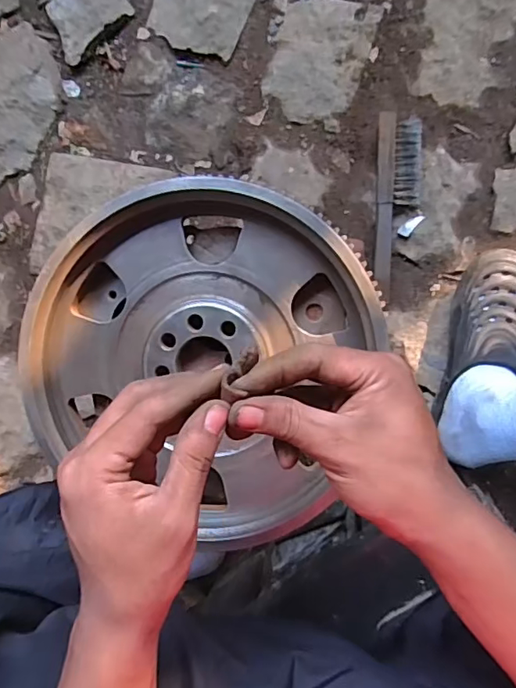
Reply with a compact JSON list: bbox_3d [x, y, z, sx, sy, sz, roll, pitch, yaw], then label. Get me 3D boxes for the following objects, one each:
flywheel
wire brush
[{"bbox_3d":[-0.054,0.007,0.462,0.280,0.052,0.284,0,88,10],"label":"flywheel"},{"bbox_3d":[0.183,-0.179,0.703,0.055,0.042,0.227,1,91,9],"label":"wire brush"}]

